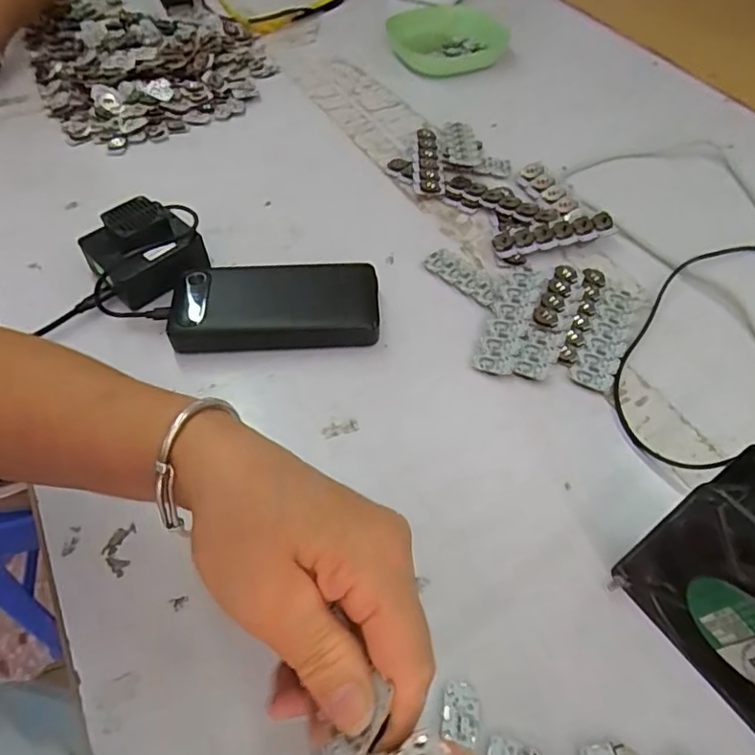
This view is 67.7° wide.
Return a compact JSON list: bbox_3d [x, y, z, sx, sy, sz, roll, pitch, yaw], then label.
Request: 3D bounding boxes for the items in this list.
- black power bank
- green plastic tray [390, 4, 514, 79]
[{"bbox_3d":[-0.078,-0.053,0.438,0.153,0.028,0.078,-5,53,-4],"label":"black power bank"},{"bbox_3d":[0.083,-0.447,0.732,0.131,0.030,0.147,-21,56,-15],"label":"green plastic tray"}]

